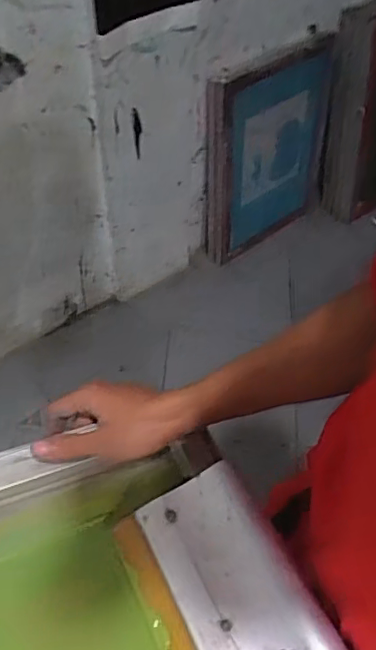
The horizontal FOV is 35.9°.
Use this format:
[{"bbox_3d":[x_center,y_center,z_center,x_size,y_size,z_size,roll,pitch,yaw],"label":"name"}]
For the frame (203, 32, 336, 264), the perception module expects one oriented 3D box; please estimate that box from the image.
[{"bbox_3d":[0.252,-0.538,1.873,0.445,0.637,0.037,-22,46,-18],"label":"frame"}]

